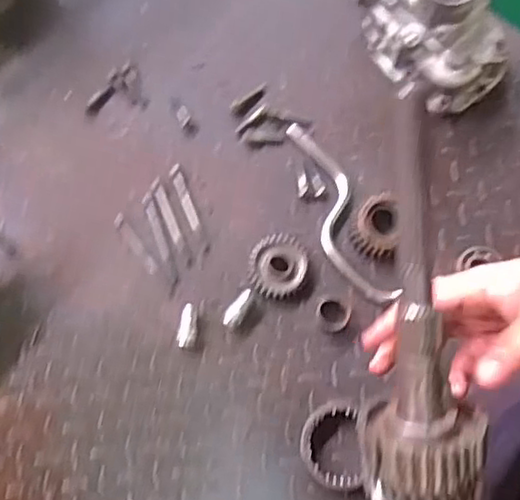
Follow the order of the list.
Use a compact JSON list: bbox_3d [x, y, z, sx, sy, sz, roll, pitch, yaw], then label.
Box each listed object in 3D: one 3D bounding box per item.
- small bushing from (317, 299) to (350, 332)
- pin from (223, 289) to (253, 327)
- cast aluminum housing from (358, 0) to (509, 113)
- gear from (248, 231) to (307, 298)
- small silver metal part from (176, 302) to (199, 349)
[{"bbox_3d":[0.080,0.071,0.716,0.033,0.028,0.035,1,73,-2],"label":"small bushing"},{"bbox_3d":[-0.023,0.063,0.714,0.017,0.020,0.047,31,75,7],"label":"pin"},{"bbox_3d":[0.201,-0.275,0.758,0.122,0.135,0.202,-25,76,-9],"label":"cast aluminum housing"},{"bbox_3d":[0.020,0.018,0.730,0.063,0.020,0.072,12,73,2],"label":"gear"},{"bbox_3d":[-0.077,0.083,0.707,0.021,0.019,0.047,9,73,0],"label":"small silver metal part"}]

